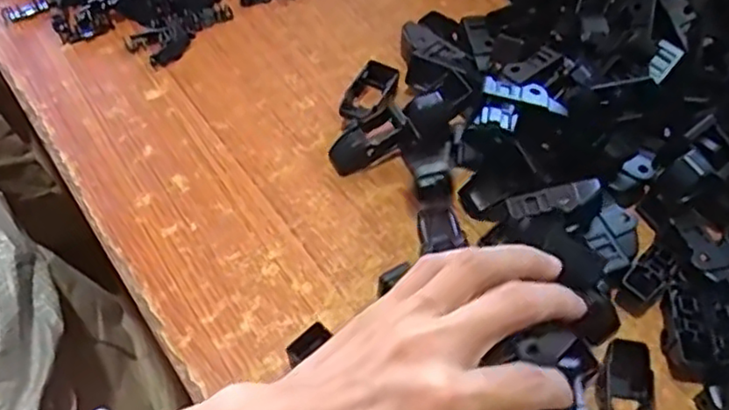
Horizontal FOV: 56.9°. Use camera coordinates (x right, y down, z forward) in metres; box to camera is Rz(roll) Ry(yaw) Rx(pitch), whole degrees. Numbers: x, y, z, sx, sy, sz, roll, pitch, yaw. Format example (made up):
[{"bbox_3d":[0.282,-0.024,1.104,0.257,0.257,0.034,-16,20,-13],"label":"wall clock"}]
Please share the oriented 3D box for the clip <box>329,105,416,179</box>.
[{"bbox_3d":[0.004,-0.037,0.403,0.051,0.021,0.028,-34,63,-2],"label":"clip"}]

